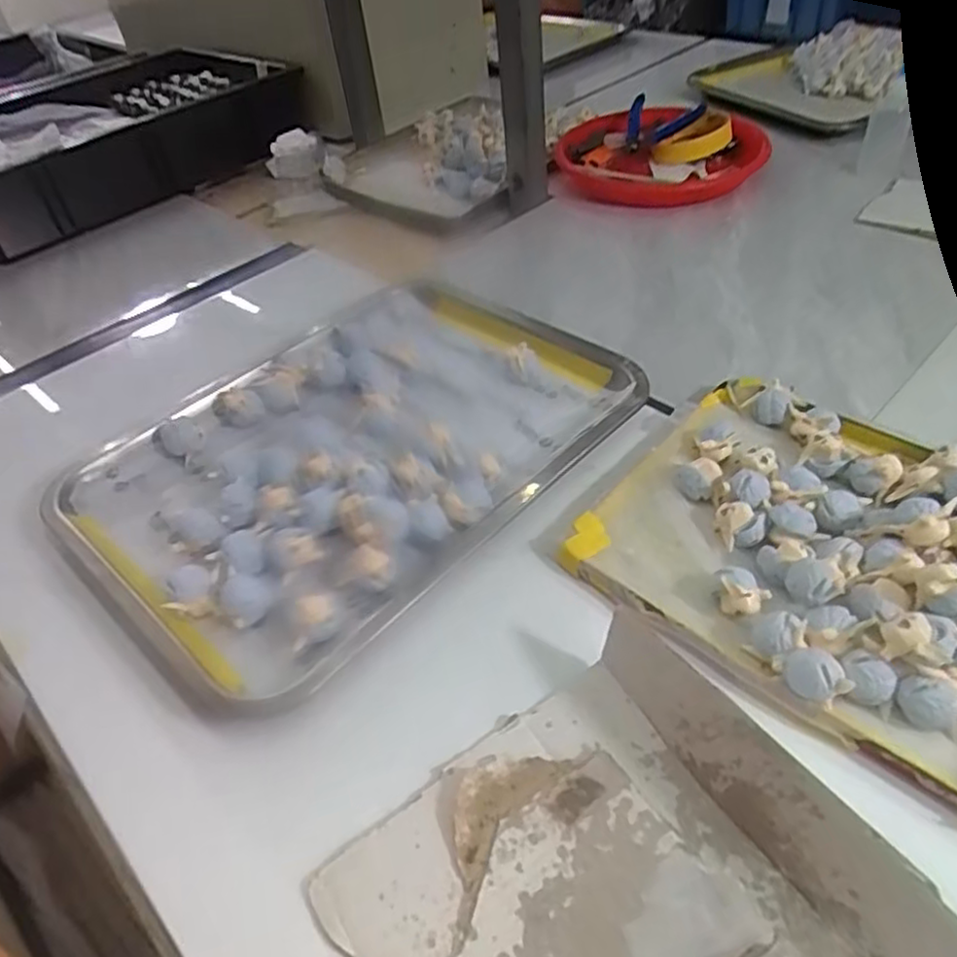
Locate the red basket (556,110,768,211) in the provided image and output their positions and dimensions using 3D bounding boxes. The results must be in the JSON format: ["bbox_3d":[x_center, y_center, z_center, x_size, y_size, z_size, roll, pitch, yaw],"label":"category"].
[{"bbox_3d":[0.196,-0.357,0.778,0.212,0.045,0.184,29,55,32],"label":"red basket"}]

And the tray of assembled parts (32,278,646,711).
[{"bbox_3d":[-0.083,-0.029,0.479,0.265,0.024,0.342,28,55,32],"label":"tray of assembled parts"}]

